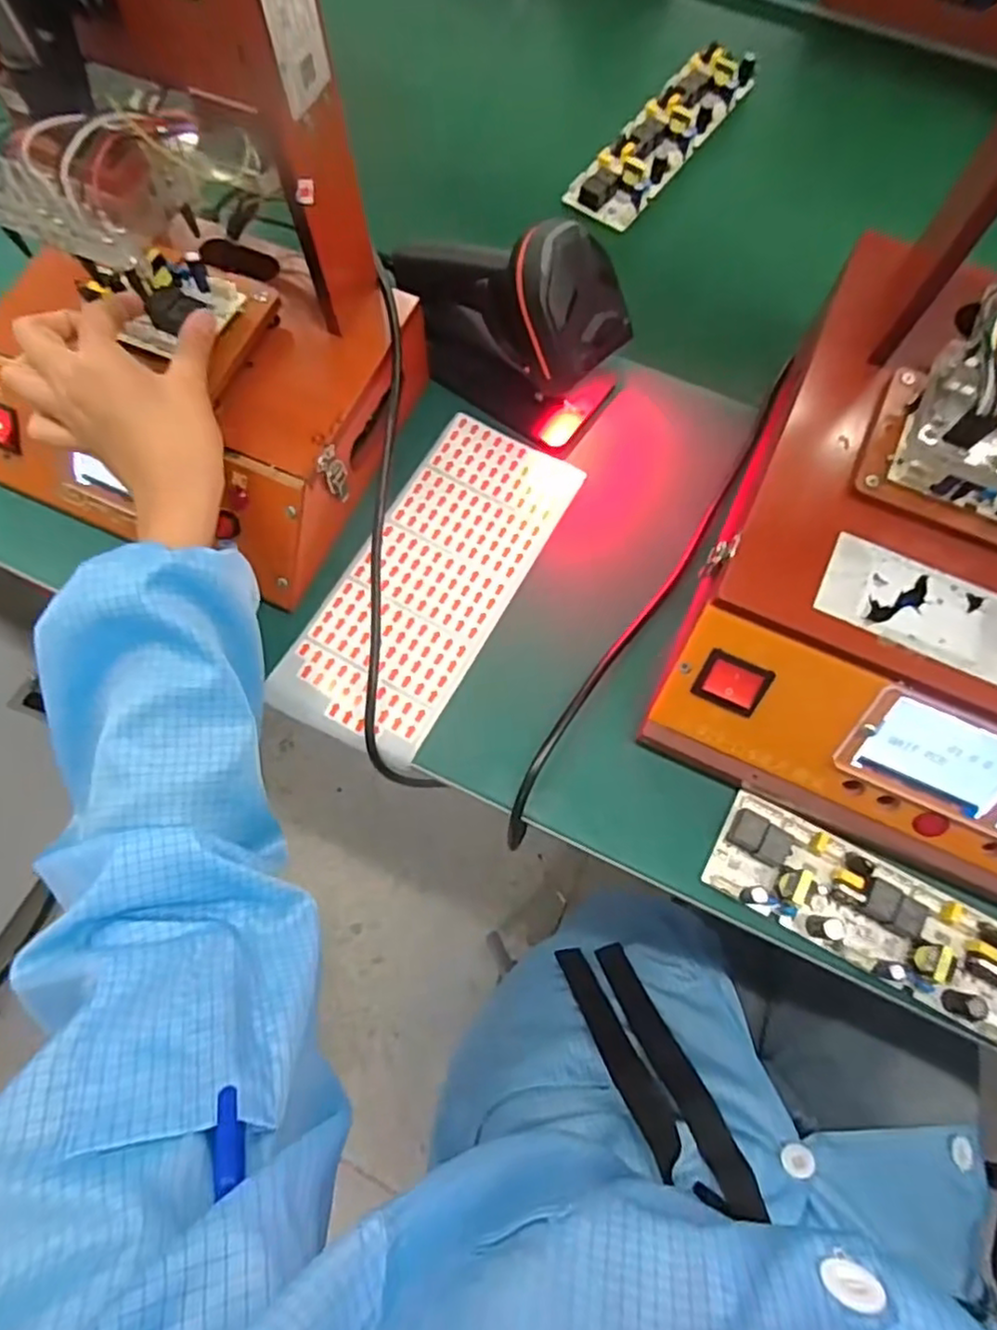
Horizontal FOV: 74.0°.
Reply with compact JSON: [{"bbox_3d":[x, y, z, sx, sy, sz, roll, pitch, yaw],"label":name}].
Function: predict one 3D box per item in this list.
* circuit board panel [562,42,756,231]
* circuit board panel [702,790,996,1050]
[{"bbox_3d":[0.150,-0.474,0.589,0.061,0.022,0.229,36,75,10],"label":"circuit board panel"},{"bbox_3d":[0.238,0.156,0.373,0.238,0.028,0.061,29,73,8],"label":"circuit board panel"}]

